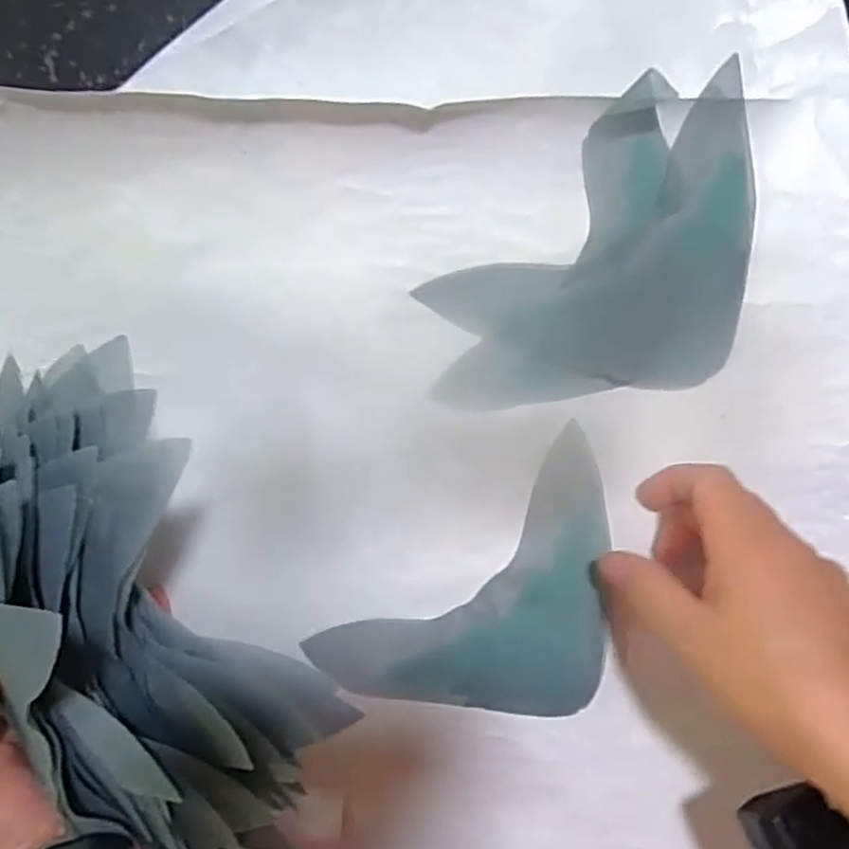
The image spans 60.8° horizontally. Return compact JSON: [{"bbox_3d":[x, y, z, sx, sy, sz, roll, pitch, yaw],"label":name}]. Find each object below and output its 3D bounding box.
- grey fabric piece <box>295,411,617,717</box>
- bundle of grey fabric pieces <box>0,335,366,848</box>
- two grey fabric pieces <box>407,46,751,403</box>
[{"bbox_3d":[0.044,0.100,0.369,0.168,0.017,0.110,-39,96,4],"label":"grey fabric piece"},{"bbox_3d":[-0.114,0.076,0.269,0.100,0.065,0.205,-25,100,2],"label":"bundle of grey fabric pieces"},{"bbox_3d":[0.081,-0.083,0.350,0.156,0.019,0.140,-7,100,2],"label":"two grey fabric pieces"}]

